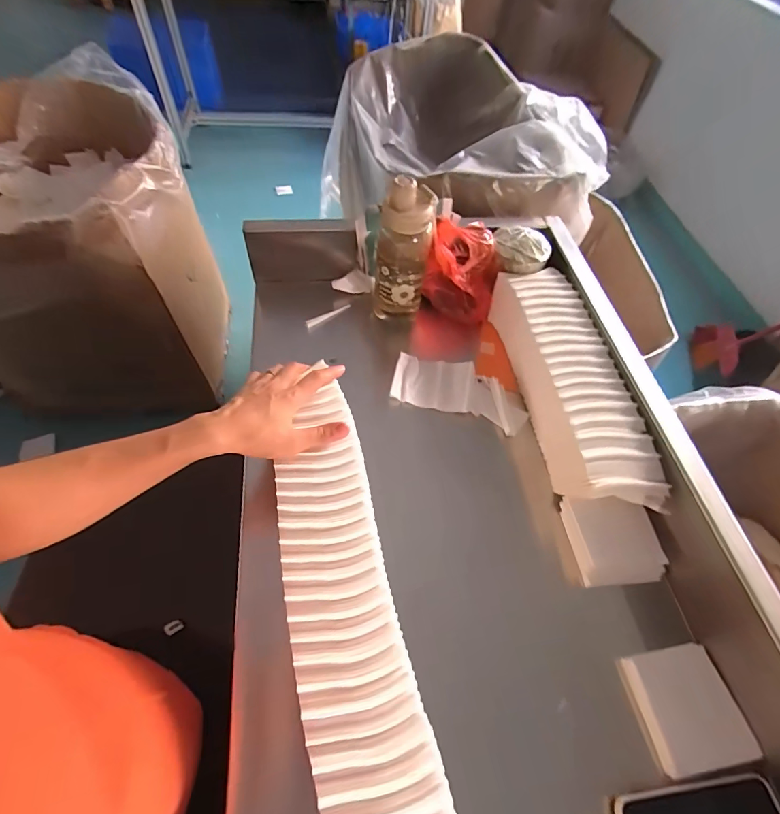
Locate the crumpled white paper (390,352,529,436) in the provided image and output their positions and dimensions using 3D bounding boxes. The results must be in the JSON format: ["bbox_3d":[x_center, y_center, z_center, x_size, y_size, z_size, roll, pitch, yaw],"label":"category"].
[{"bbox_3d":[0.104,-0.024,0.614,0.194,0.020,0.088,17,57,6],"label":"crumpled white paper"}]

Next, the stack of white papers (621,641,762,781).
[{"bbox_3d":[0.304,0.306,0.423,0.098,0.013,0.098,-6,58,-9],"label":"stack of white papers"}]

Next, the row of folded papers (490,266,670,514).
[{"bbox_3d":[0.246,-0.033,0.583,0.108,0.088,0.370,-6,58,-9],"label":"row of folded papers"}]

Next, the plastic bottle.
[{"bbox_3d":[0.018,-0.231,0.627,0.082,0.221,0.075,5,57,-1],"label":"plastic bottle"}]

